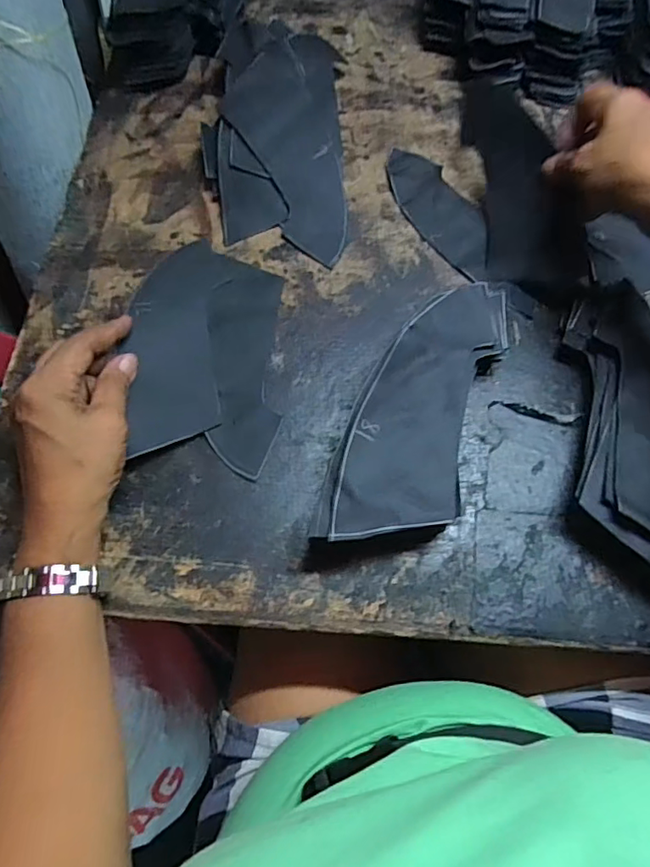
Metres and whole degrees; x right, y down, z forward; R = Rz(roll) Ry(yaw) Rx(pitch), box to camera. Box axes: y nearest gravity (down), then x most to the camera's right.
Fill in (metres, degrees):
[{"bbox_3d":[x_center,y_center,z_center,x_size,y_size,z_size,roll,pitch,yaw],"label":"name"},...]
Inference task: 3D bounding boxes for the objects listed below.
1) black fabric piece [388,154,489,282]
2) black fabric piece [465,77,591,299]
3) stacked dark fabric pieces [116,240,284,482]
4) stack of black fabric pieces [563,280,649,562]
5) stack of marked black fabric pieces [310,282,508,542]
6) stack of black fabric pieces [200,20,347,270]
[{"bbox_3d":[0.095,-0.182,0.440,0.051,0.004,0.134,-31,75,-7],"label":"black fabric piece"},{"bbox_3d":[0.148,-0.186,0.412,0.063,0.033,0.168,-19,91,37],"label":"black fabric piece"},{"bbox_3d":[-0.083,-0.062,0.378,0.097,0.023,0.176,-1,68,-1],"label":"stacked dark fabric pieces"},{"bbox_3d":[0.202,-0.008,0.355,0.085,0.038,0.207,2,68,1],"label":"stack of black fabric pieces"},{"bbox_3d":[0.060,-0.012,0.352,0.077,0.039,0.194,19,69,8],"label":"stack of marked black fabric pieces"},{"bbox_3d":[-0.042,-0.252,0.448,0.112,0.038,0.238,-2,68,-1],"label":"stack of black fabric pieces"}]

